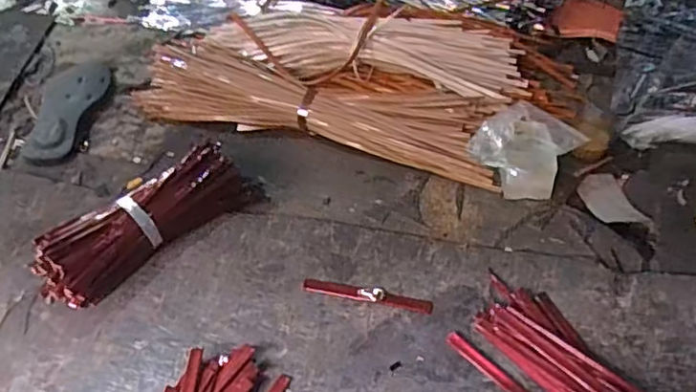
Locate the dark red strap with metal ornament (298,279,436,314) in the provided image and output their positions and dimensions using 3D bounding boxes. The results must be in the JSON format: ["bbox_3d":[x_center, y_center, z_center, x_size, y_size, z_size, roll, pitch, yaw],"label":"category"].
[{"bbox_3d":[0.021,0.110,0.692,0.145,0.005,0.017,9,52,10],"label":"dark red strap with metal ornament"}]

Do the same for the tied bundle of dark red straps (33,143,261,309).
[{"bbox_3d":[-0.238,0.027,0.746,0.084,0.068,0.271,35,58,29],"label":"tied bundle of dark red straps"}]

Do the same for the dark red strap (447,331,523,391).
[{"bbox_3d":[0.159,0.187,0.617,0.014,0.006,0.150,-36,58,-24],"label":"dark red strap"}]

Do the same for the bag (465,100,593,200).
[{"bbox_3d":[0.233,-0.064,0.829,0.128,0.042,0.134,30,58,24],"label":"bag"}]

